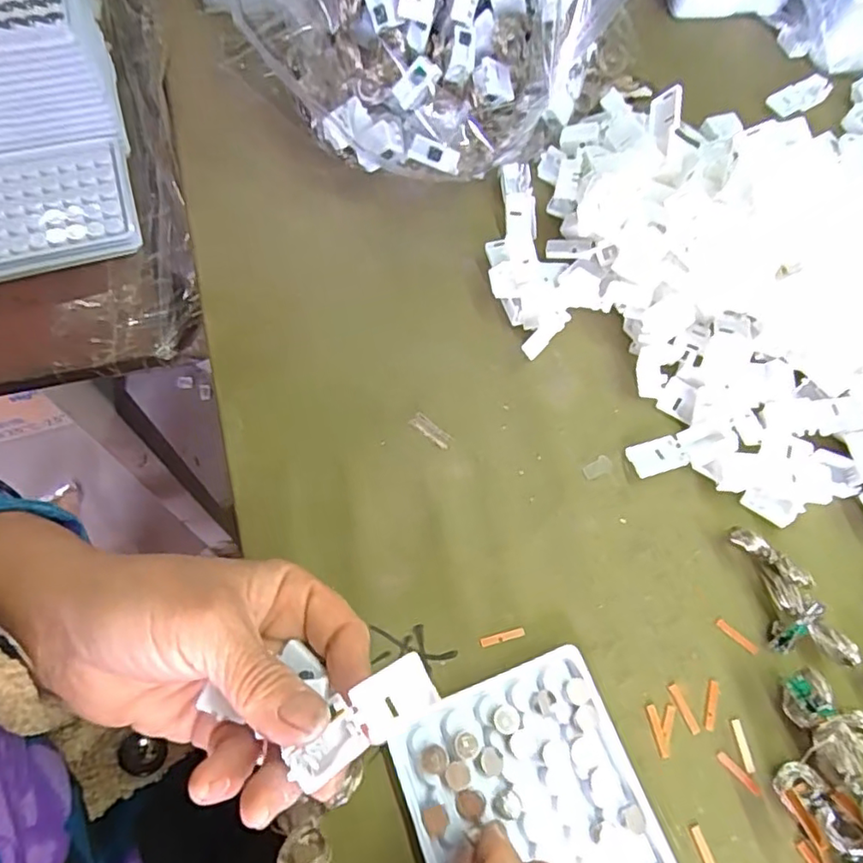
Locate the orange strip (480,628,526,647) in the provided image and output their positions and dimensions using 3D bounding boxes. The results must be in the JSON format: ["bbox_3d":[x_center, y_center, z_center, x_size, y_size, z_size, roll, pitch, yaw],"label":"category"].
[{"bbox_3d":[0.034,0.097,0.279,0.022,0.004,0.004,-12,66,-8],"label":"orange strip"}]

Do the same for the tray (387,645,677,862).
[{"bbox_3d":[0.047,0.168,0.244,0.094,0.012,0.128,-19,67,-11],"label":"tray"}]

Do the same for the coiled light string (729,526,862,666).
[{"bbox_3d":[0.172,0.080,0.290,0.027,0.018,0.071,-16,67,-9],"label":"coiled light string"}]

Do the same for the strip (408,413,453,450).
[{"bbox_3d":[0.000,0.000,0.318,0.025,0.004,0.010,37,69,14],"label":"strip"}]

